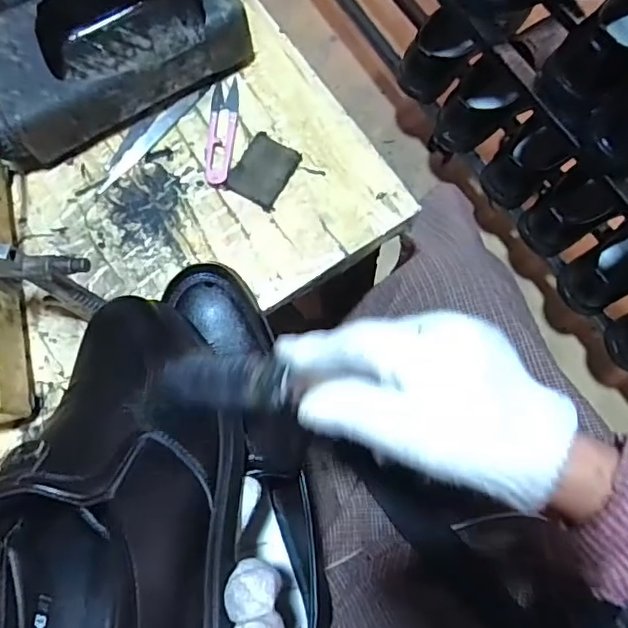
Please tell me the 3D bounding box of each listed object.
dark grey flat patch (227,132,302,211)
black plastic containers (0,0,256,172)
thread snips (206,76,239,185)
[{"bbox_3d":[-0.040,-0.118,0.468,0.041,0.009,0.056,27,79,6],"label":"dark grey flat patch"},{"bbox_3d":[-0.186,-0.271,0.480,0.225,0.067,0.236,-23,79,-5],"label":"black plastic containers"},{"bbox_3d":[-0.077,-0.152,0.476,0.022,0.010,0.096,3,78,1],"label":"thread snips"}]

